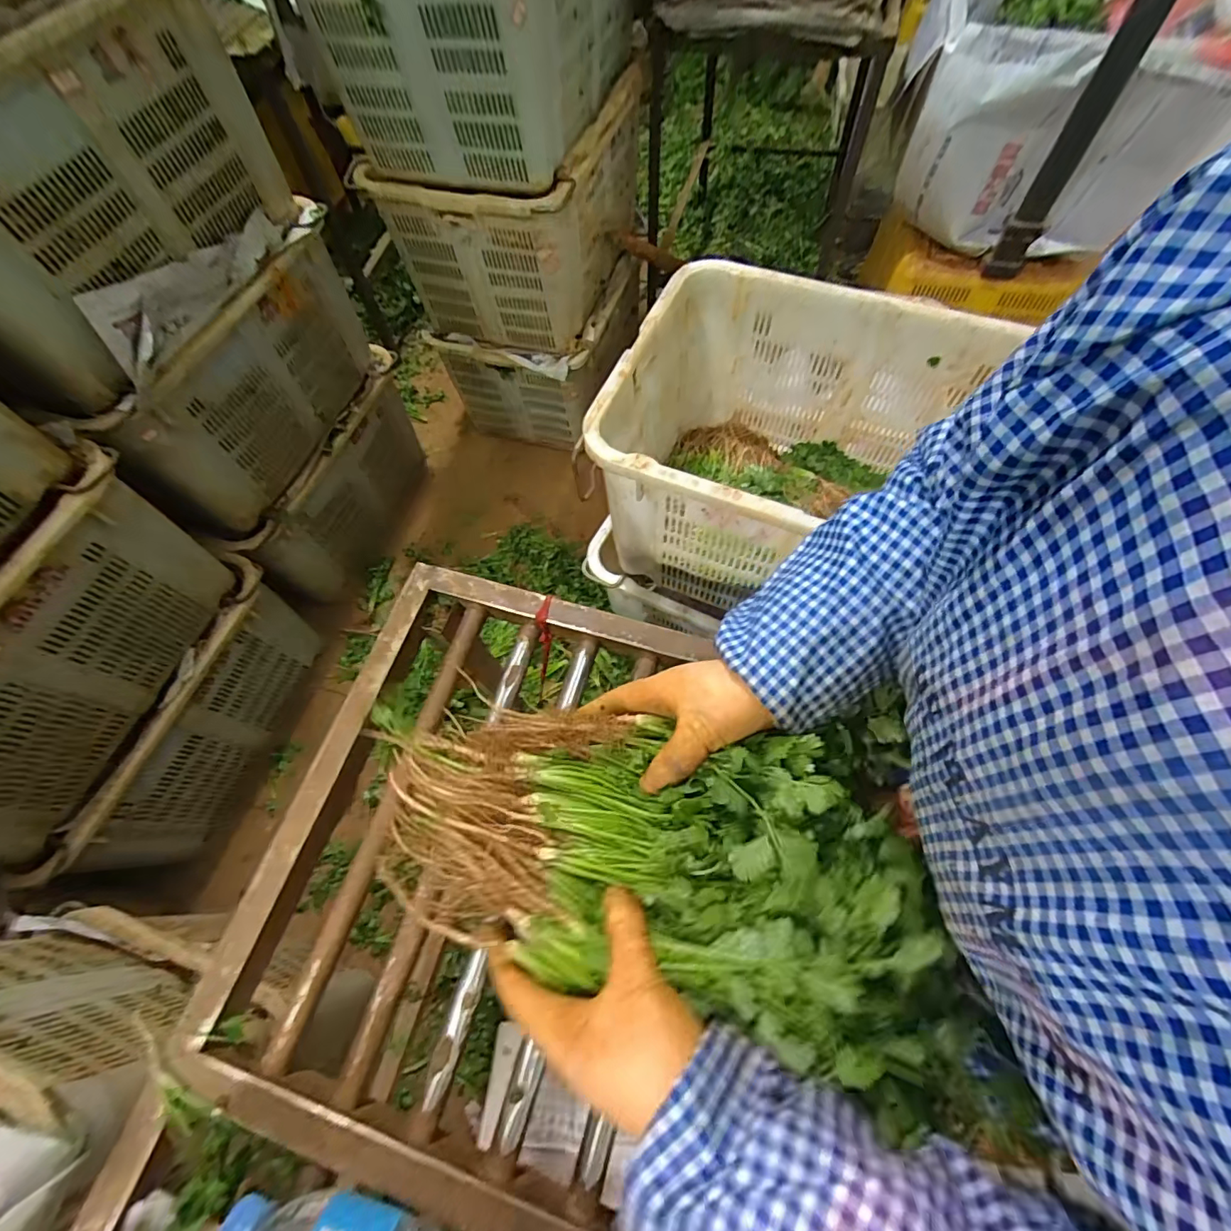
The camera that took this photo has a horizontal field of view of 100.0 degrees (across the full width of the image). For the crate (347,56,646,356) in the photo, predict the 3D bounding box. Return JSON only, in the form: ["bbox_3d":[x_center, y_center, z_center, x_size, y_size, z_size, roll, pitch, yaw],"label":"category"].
[{"bbox_3d":[-0.225,-1.002,1.299,0.437,0.368,0.557,17,66,11],"label":"crate"}]

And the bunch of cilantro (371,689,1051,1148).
[{"bbox_3d":[0.044,0.143,0.350,0.381,0.102,0.221,12,66,7],"label":"bunch of cilantro"}]

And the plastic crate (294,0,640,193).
[{"bbox_3d":[-0.236,-1.185,1.002,0.455,0.356,0.638,17,66,11],"label":"plastic crate"}]

